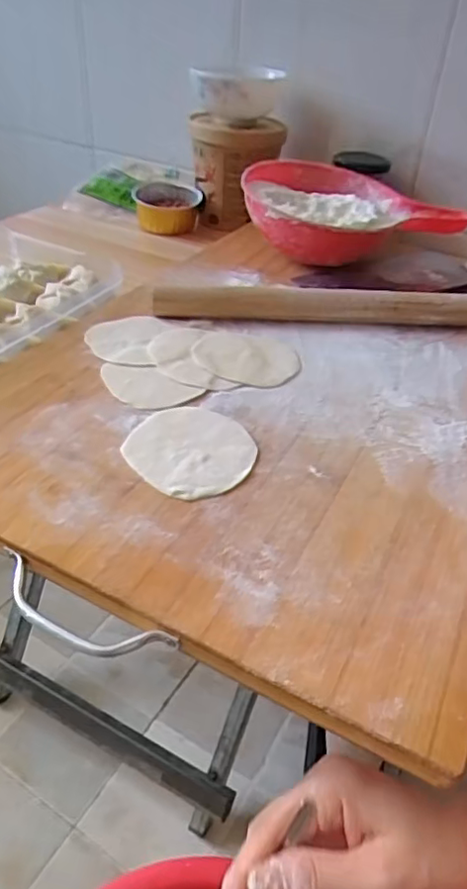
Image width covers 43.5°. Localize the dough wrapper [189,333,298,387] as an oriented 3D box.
[{"bbox_3d":[0.010,-0.068,0.457,0.080,0.006,0.080,18,39,8],"label":"dough wrapper"}]

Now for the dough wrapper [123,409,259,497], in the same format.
[{"bbox_3d":[-0.026,0.001,0.365,0.078,0.004,0.082,19,41,15],"label":"dough wrapper"}]

